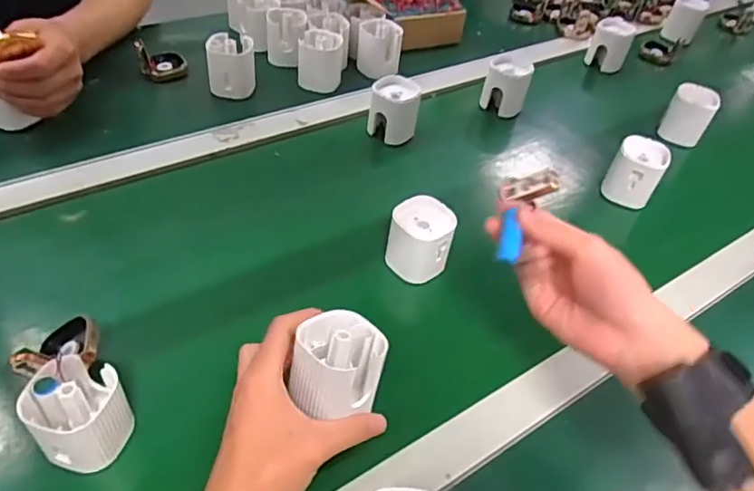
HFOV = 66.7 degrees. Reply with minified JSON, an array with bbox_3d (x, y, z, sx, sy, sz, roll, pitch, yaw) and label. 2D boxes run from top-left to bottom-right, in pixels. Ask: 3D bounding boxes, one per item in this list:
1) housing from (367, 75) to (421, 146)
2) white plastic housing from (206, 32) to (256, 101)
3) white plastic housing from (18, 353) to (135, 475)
[{"bbox_3d":[0.023,-0.172,0.729,0.061,0.062,0.064,14,43,4],"label":"housing"},{"bbox_3d":[-0.187,-0.228,0.743,0.059,0.069,0.055,-5,45,-15],"label":"white plastic housing"},{"bbox_3d":[-0.204,0.117,0.397,0.060,0.062,0.057,-30,56,-34],"label":"white plastic housing"}]

